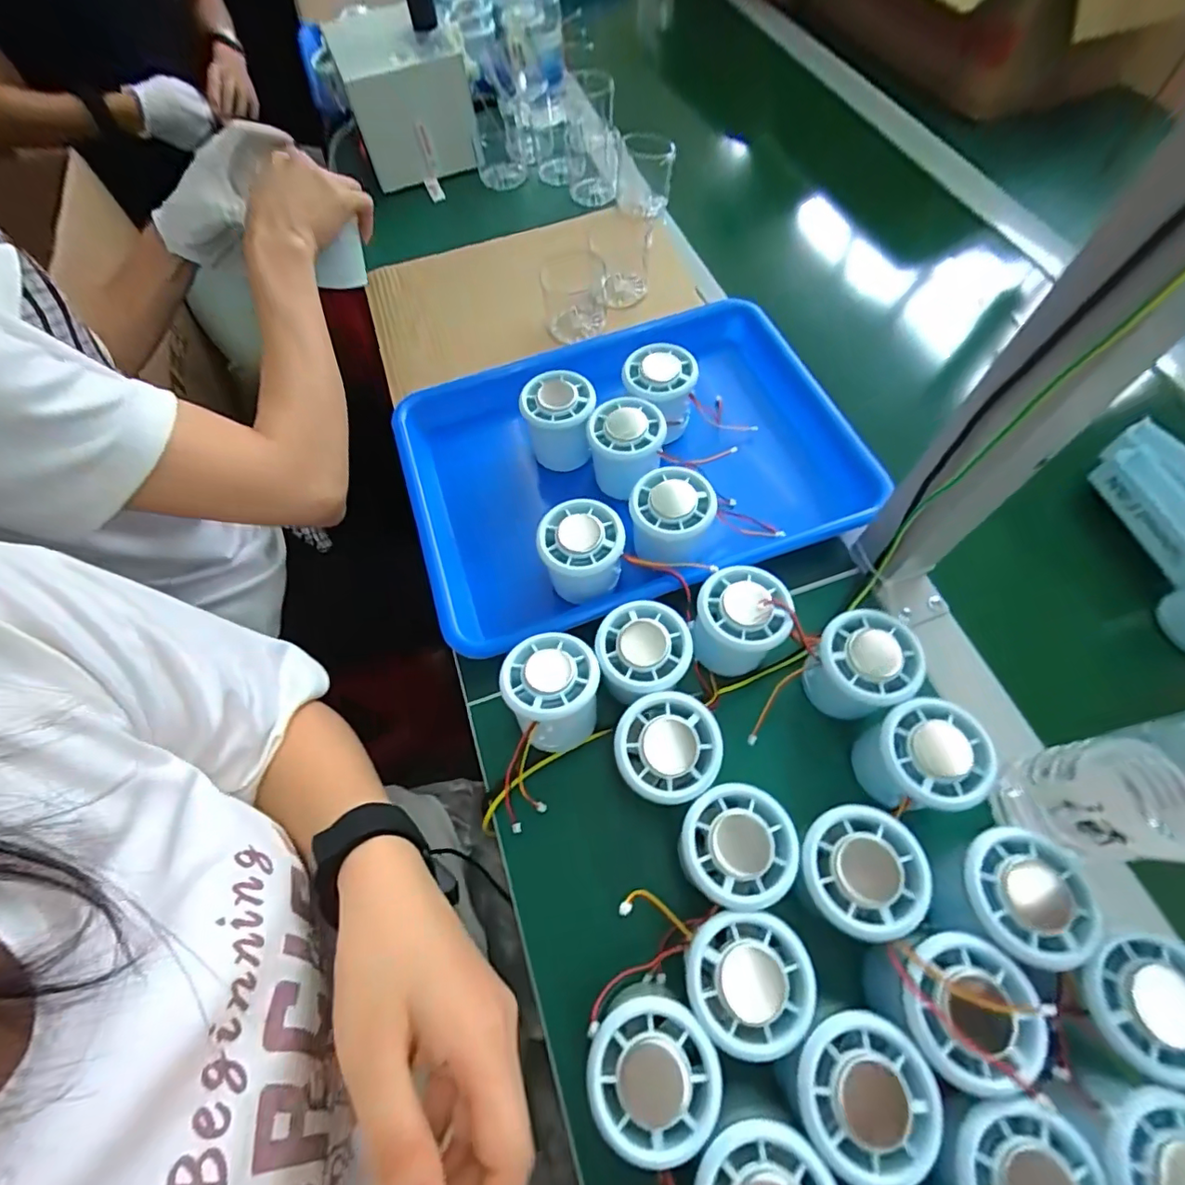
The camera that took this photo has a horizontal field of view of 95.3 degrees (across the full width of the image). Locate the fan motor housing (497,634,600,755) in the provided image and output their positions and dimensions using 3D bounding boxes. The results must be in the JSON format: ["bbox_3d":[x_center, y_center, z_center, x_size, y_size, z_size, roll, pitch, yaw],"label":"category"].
[{"bbox_3d":[-0.024,0.062,0.332,0.053,0.060,0.061,5,64,3],"label":"fan motor housing"}]

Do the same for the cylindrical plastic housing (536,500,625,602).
[{"bbox_3d":[-0.007,-0.027,0.372,0.053,0.059,0.049,0,64,1],"label":"cylindrical plastic housing"}]

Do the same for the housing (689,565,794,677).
[{"bbox_3d":[0.094,0.019,0.350,0.053,0.061,0.053,0,64,1],"label":"housing"}]

